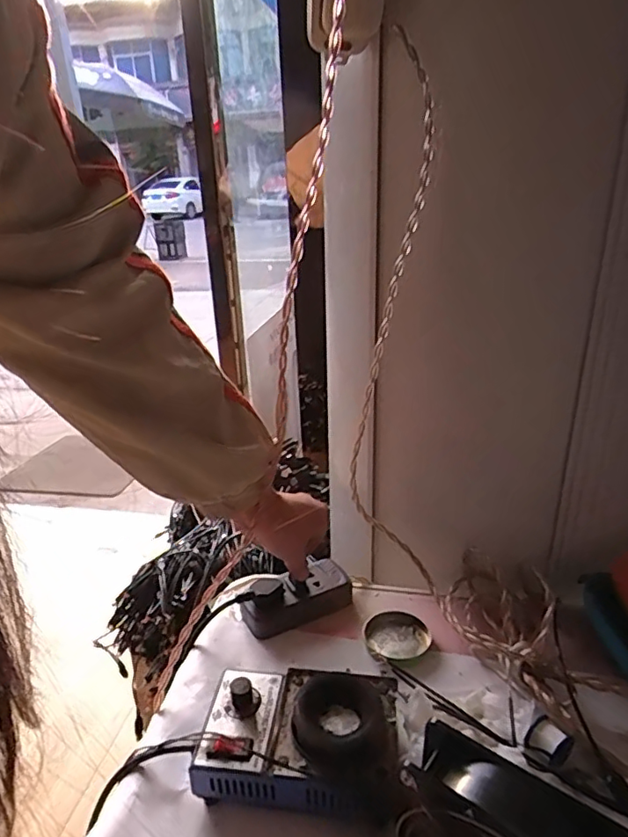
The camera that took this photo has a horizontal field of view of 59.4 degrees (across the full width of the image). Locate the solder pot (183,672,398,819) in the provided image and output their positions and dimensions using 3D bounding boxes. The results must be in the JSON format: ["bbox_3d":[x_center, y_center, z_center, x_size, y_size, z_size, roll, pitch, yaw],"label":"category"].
[{"bbox_3d":[-0.009,0.249,0.433,0.153,0.057,0.104,2,23,13],"label":"solder pot"}]

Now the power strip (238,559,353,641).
[{"bbox_3d":[-0.019,0.194,0.596,0.117,0.042,0.050,-19,26,-21],"label":"power strip"}]

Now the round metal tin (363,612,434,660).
[{"bbox_3d":[0.082,0.220,0.560,0.058,0.012,0.057,-3,22,1],"label":"round metal tin"}]

